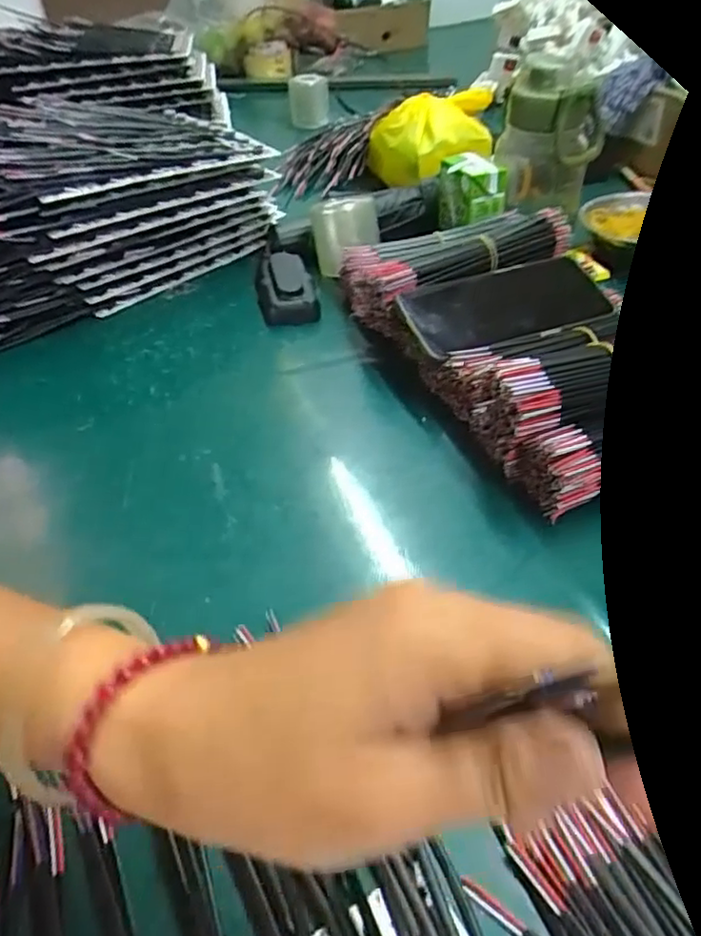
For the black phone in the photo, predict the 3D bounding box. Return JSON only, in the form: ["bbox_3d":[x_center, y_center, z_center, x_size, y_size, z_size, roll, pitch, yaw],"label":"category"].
[{"bbox_3d":[0.119,-0.127,0.503,0.152,0.009,0.072,-18,60,-10],"label":"black phone"}]

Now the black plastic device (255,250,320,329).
[{"bbox_3d":[-0.063,-0.171,0.626,0.052,0.033,0.100,-12,42,-7],"label":"black plastic device"}]

